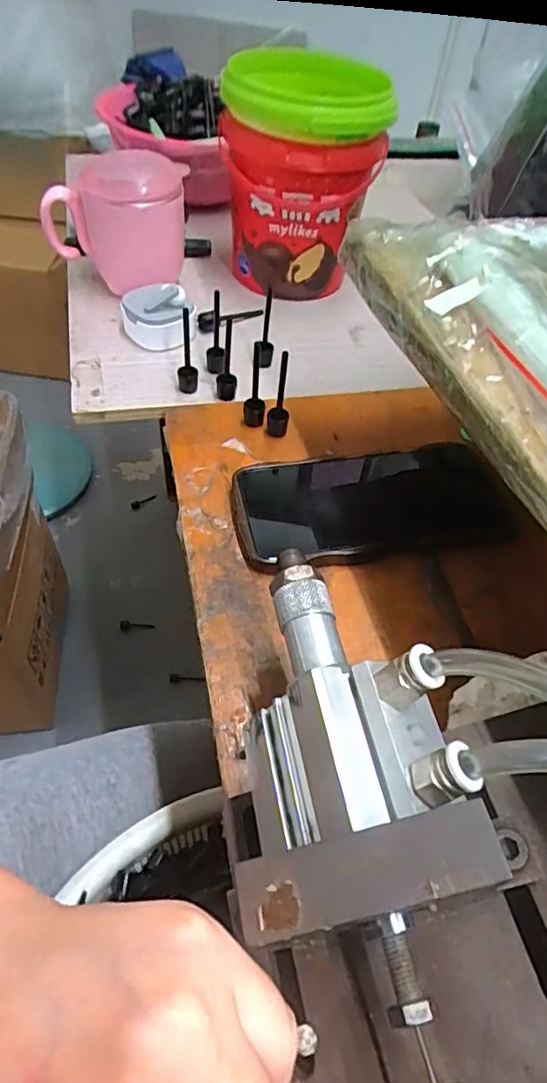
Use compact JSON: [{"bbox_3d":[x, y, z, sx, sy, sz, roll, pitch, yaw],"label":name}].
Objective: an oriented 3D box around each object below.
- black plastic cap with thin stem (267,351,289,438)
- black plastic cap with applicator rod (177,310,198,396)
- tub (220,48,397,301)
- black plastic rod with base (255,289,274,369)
[{"bbox_3d":[0.004,-0.096,0.380,0.014,0.062,0.014,3,52,-4],"label":"black plastic cap with thin stem"},{"bbox_3d":[-0.063,-0.137,0.409,0.014,0.067,0.016,-1,52,-7],"label":"black plastic cap with applicator rod"},{"bbox_3d":[0.020,-0.306,0.486,0.123,0.156,0.128,-5,53,-10],"label":"tub"},{"bbox_3d":[-0.006,-0.162,0.438,0.012,0.059,0.019,6,51,1],"label":"black plastic rod with base"}]

